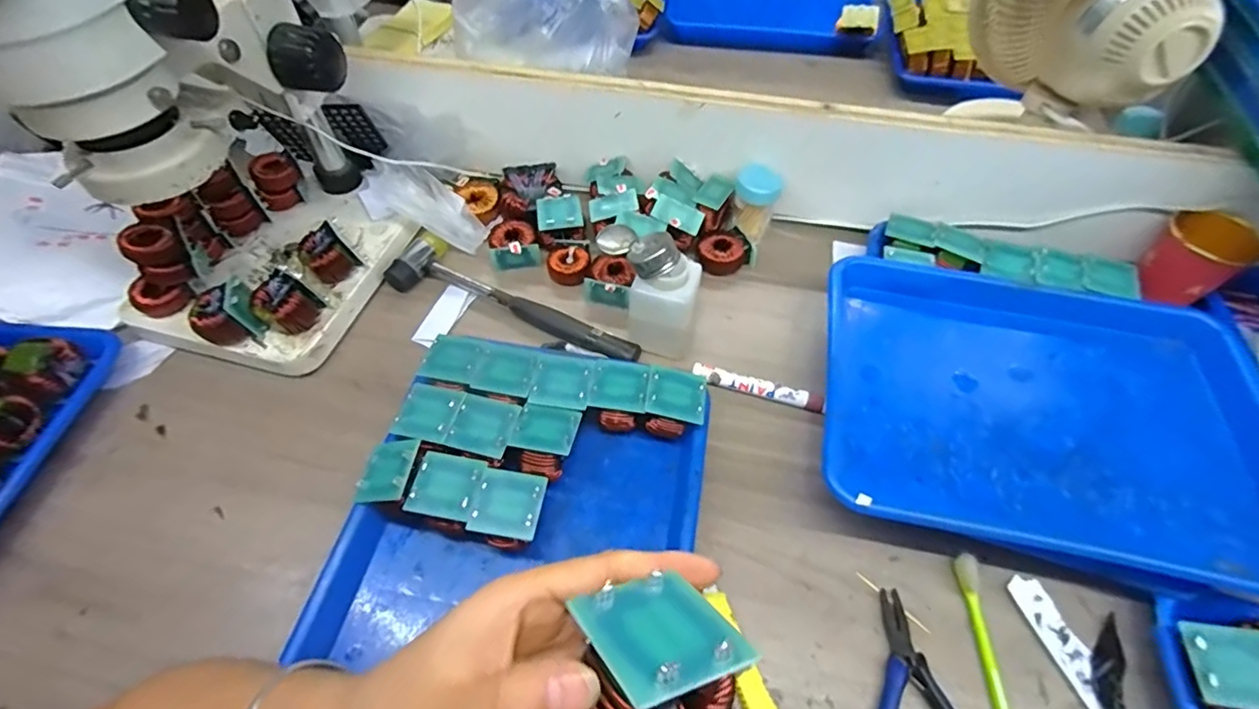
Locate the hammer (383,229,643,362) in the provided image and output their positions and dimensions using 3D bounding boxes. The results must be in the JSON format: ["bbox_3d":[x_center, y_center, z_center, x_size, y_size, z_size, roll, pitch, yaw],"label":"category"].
[{"bbox_3d":[-0.109,-0.051,0.534,0.265,0.023,0.065,22,58,15],"label":"hammer"}]

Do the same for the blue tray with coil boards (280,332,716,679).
[{"bbox_3d":[-0.077,0.140,0.383,0.241,0.049,0.309,9,55,6],"label":"blue tray with coil boards"}]

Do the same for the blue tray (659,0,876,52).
[{"bbox_3d":[0.244,-0.609,0.948,0.354,0.034,0.311,5,55,3],"label":"blue tray"}]

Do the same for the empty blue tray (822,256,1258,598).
[{"bbox_3d":[0.330,0.041,0.440,0.341,0.046,0.247,10,55,7],"label":"empty blue tray"}]

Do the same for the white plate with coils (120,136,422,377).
[{"bbox_3d":[-0.334,-0.098,0.517,0.187,0.078,0.220,21,57,14],"label":"white plate with coils"}]

